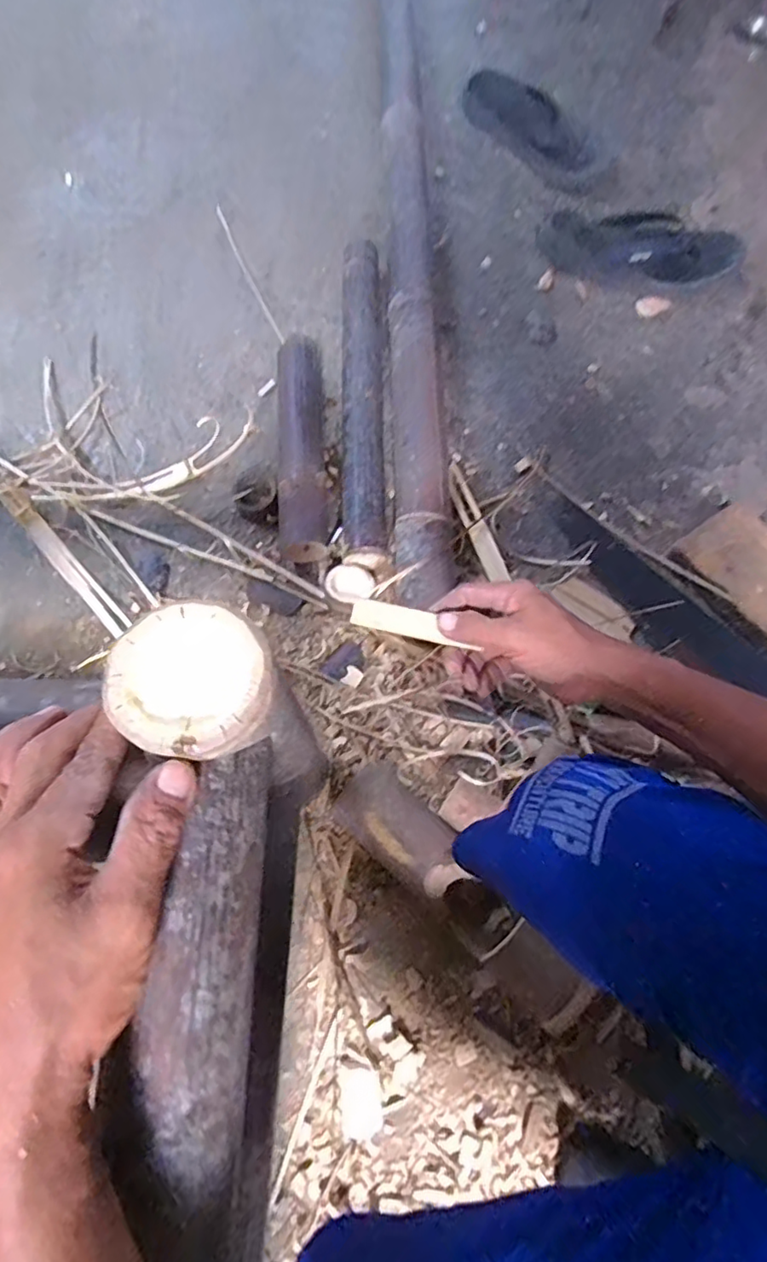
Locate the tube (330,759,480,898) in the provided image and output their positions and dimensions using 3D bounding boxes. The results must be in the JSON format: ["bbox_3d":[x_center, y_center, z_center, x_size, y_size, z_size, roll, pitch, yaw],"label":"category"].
[{"bbox_3d":[0.022,0.216,0.647,0.079,0.080,0.151,-44,80,-12],"label":"tube"}]

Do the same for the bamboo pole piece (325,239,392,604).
[{"bbox_3d":[-0.028,-0.300,0.805,0.076,0.054,0.557,1,74,-1],"label":"bamboo pole piece"}]

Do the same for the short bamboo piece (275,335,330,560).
[{"bbox_3d":[-0.110,-0.254,0.792,0.073,0.051,0.324,-3,75,-2],"label":"short bamboo piece"}]

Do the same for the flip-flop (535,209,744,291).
[{"bbox_3d":[0.387,-0.579,0.915,0.296,0.055,0.134,12,75,2],"label":"flip-flop"}]

